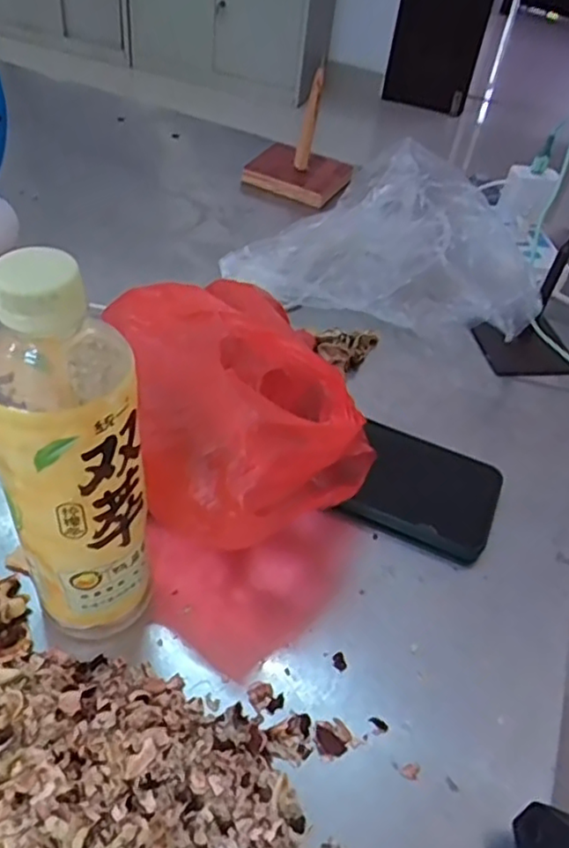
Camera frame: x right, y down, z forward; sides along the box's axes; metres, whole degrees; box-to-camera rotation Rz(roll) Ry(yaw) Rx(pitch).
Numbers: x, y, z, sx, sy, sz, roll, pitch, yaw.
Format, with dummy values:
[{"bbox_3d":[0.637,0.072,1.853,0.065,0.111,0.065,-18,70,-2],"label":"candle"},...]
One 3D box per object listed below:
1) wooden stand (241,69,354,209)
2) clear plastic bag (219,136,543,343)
[{"bbox_3d":[0.018,-0.319,0.724,0.107,0.108,0.092,22,46,14],"label":"wooden stand"},{"bbox_3d":[0.092,-0.164,0.579,0.280,0.115,0.115,8,44,1],"label":"clear plastic bag"}]

